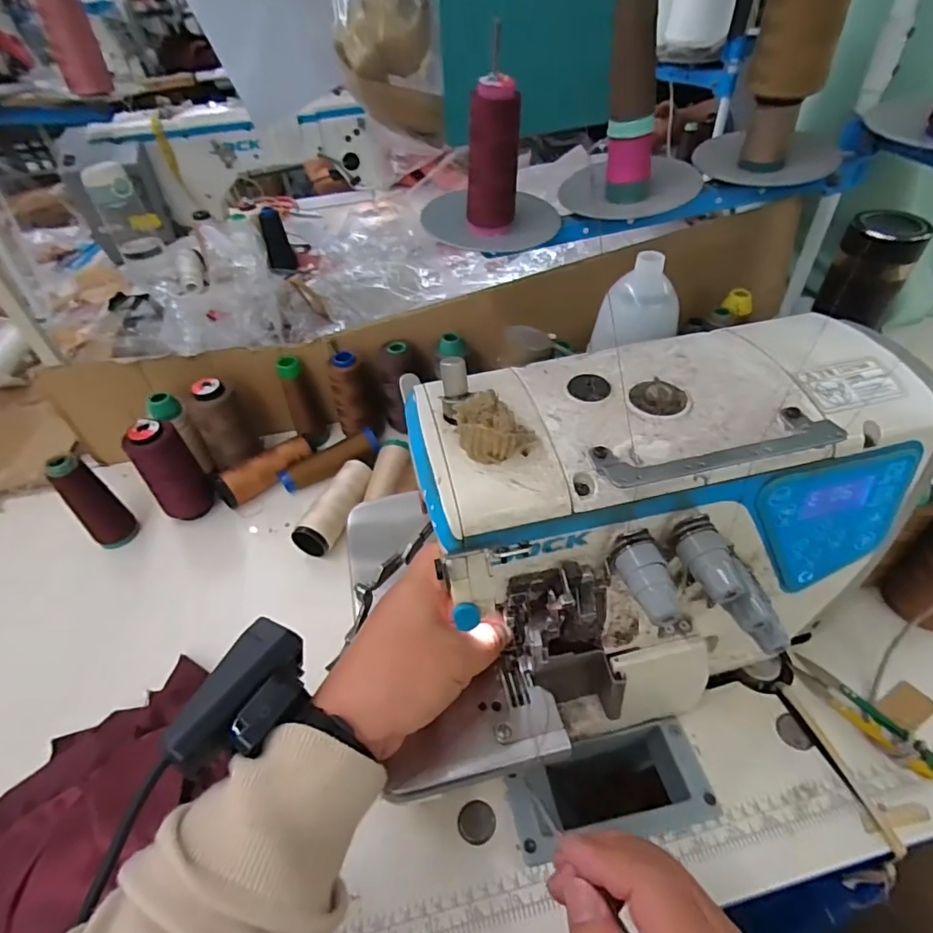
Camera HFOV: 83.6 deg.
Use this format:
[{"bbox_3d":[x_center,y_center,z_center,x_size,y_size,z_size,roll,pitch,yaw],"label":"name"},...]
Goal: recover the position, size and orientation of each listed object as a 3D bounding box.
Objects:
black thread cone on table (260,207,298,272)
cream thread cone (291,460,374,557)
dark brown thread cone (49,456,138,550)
[{"bbox_3d":[-0.331,-0.392,0.912,0.045,0.093,0.047,-19,47,-13],"label":"black thread cone on table"},{"bbox_3d":[-0.133,0.040,0.527,0.034,0.036,0.108,11,48,15],"label":"cream thread cone"},{"bbox_3d":[-0.364,0.035,0.508,0.033,0.114,0.039,27,54,27],"label":"dark brown thread cone"}]

